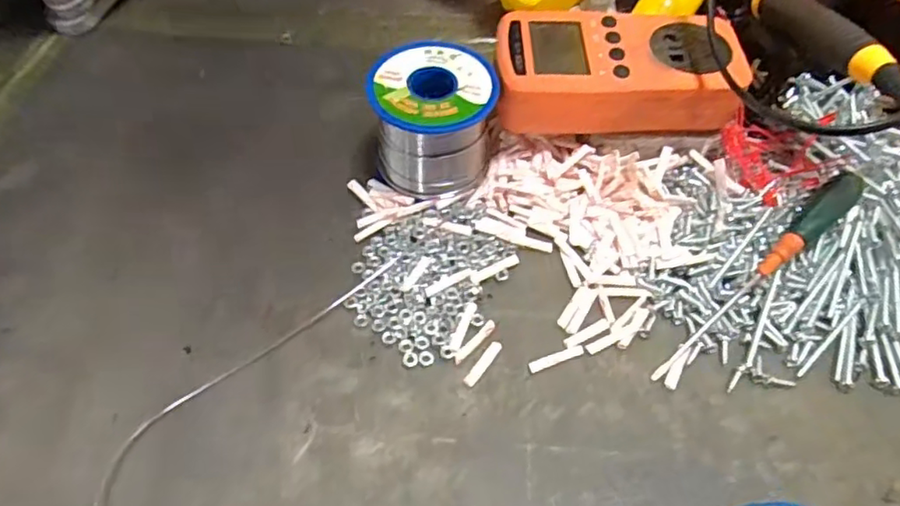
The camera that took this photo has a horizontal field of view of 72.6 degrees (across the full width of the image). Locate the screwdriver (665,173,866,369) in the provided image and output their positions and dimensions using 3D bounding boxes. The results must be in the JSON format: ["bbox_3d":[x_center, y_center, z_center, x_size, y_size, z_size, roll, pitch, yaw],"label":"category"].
[{"bbox_3d":[0.157,0.007,0.304,0.141,0.013,0.014,-41,65,-7],"label":"screwdriver"}]

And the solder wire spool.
[{"bbox_3d":[-0.010,-0.069,0.331,0.062,0.061,0.056,-8,56,-8],"label":"solder wire spool"}]

